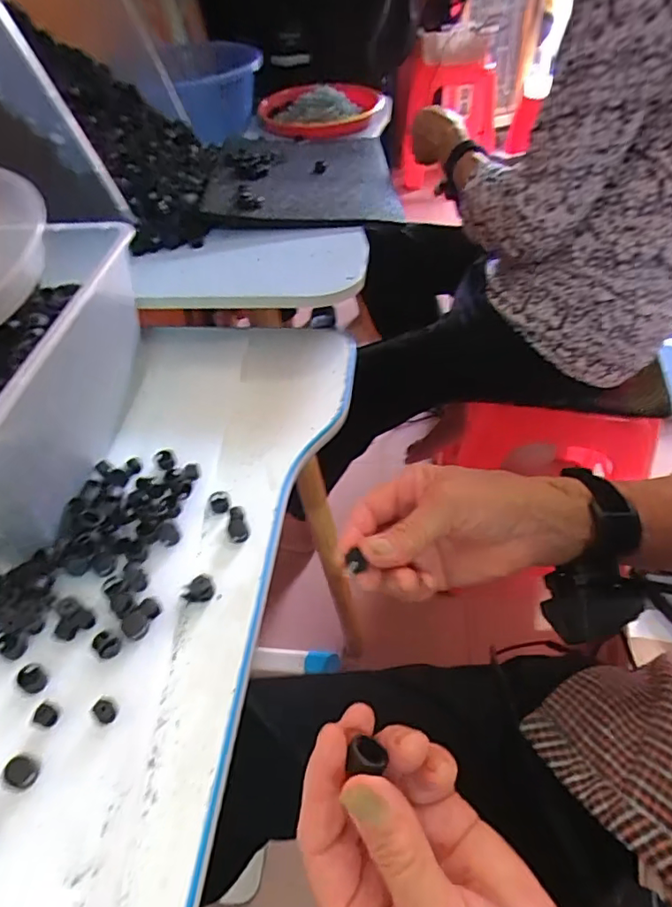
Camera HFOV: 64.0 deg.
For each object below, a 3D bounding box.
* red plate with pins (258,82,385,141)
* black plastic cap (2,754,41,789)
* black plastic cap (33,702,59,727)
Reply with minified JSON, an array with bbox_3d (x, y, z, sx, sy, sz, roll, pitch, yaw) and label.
[{"bbox_3d":[-0.027,-0.609,0.941,0.208,0.045,0.211,-1,46,1],"label":"red plate with pins"},{"bbox_3d":[-0.177,0.179,0.303,0.017,0.008,0.015,16,48,18],"label":"black plastic cap"},{"bbox_3d":[-0.174,0.157,0.323,0.012,0.005,0.011,-1,46,1],"label":"black plastic cap"}]

